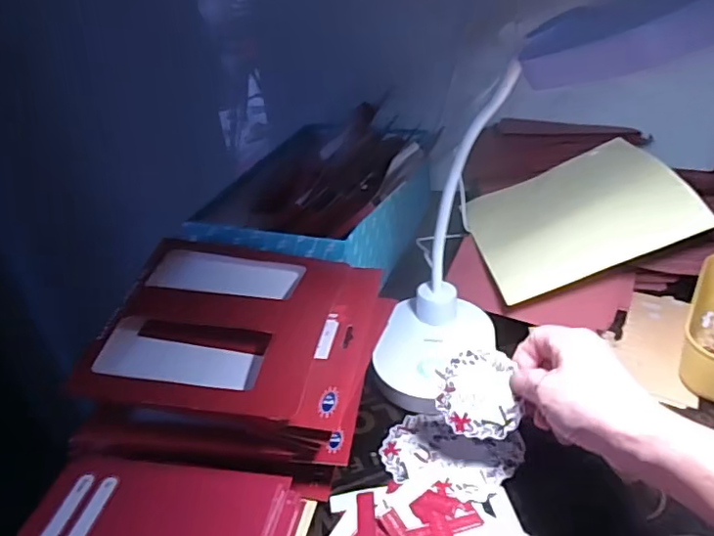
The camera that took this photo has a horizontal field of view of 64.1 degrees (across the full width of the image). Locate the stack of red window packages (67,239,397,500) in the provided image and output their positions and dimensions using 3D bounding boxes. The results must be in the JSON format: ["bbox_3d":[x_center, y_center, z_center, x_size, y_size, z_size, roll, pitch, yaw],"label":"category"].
[{"bbox_3d":[-0.103,0.084,0.521,0.231,0.101,0.220,3,34,12],"label":"stack of red window packages"}]

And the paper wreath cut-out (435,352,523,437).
[{"bbox_3d":[0.092,0.099,0.442,0.060,0.065,0.004,-23,-14,22],"label":"paper wreath cut-out"}]

